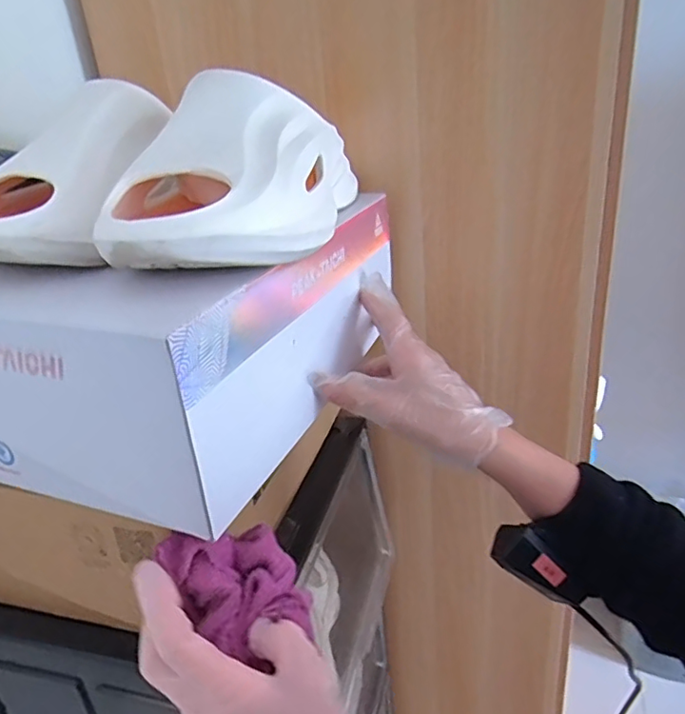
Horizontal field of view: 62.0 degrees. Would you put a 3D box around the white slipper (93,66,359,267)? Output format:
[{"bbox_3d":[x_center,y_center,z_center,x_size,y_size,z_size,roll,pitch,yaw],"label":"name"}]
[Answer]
[{"bbox_3d":[-0.073,-0.137,0.405,0.138,0.095,0.271,-1,26,9],"label":"white slipper"}]

